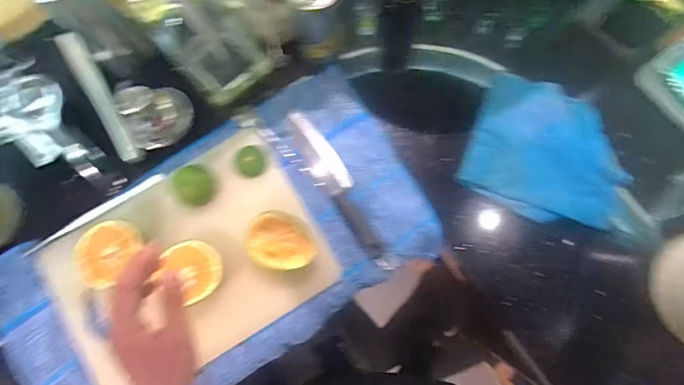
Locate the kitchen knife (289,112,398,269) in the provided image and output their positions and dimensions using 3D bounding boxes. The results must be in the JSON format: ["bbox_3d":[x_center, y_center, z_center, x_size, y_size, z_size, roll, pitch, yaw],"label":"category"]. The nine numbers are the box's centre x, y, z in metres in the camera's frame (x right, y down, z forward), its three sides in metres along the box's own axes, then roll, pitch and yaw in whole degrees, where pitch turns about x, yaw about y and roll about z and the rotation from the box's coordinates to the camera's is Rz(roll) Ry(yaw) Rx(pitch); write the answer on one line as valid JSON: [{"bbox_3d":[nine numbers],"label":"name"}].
[{"bbox_3d":[-0.002,-0.004,0.543,0.042,0.015,0.250,-30,81,-3],"label":"kitchen knife"}]

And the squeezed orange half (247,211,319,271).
[{"bbox_3d":[-0.075,0.064,0.510,0.090,0.052,0.072,5,81,3],"label":"squeezed orange half"}]

